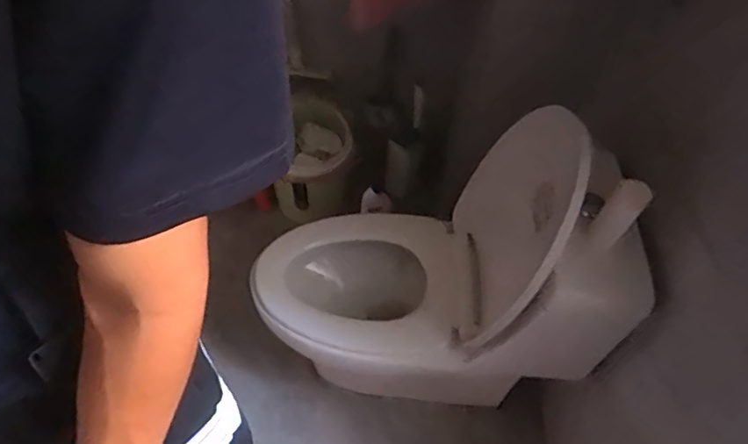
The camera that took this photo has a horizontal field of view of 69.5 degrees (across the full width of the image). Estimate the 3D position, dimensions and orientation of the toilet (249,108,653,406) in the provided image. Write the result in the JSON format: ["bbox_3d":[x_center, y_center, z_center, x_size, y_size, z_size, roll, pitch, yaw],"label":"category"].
[{"bbox_3d":[0.089,0.104,1.109,0.663,0.707,0.370,6,54,3],"label":"toilet"}]

